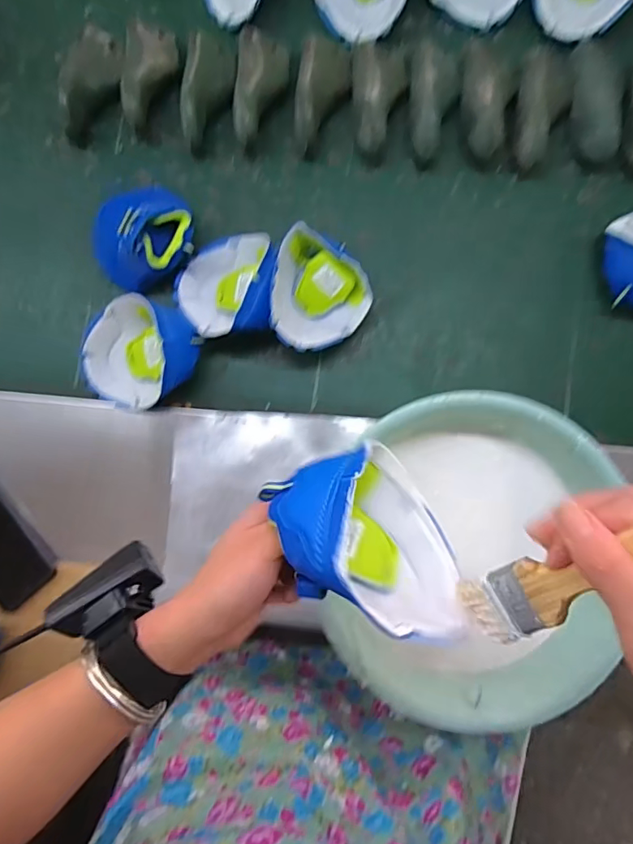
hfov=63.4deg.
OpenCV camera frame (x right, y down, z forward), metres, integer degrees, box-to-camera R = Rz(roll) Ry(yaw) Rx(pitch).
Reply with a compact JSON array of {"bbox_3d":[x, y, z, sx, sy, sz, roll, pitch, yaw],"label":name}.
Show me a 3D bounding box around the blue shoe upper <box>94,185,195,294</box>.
[{"bbox_3d":[-0.220,-0.239,0.635,0.127,0.058,0.130,0,86,0],"label":"blue shoe upper"}]

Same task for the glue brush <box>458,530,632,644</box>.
[{"bbox_3d":[0.126,0.080,0.249,0.008,0.158,0.036,-11,68,-29],"label":"glue brush"}]

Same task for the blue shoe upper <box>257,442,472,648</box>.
[{"bbox_3d":[0.039,0.079,0.325,0.085,0.113,0.132,-34,84,1],"label":"blue shoe upper"}]

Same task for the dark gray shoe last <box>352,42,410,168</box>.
[{"bbox_3d":[0.077,-0.403,0.635,0.070,0.045,0.153,5,86,0],"label":"dark gray shoe last"}]

